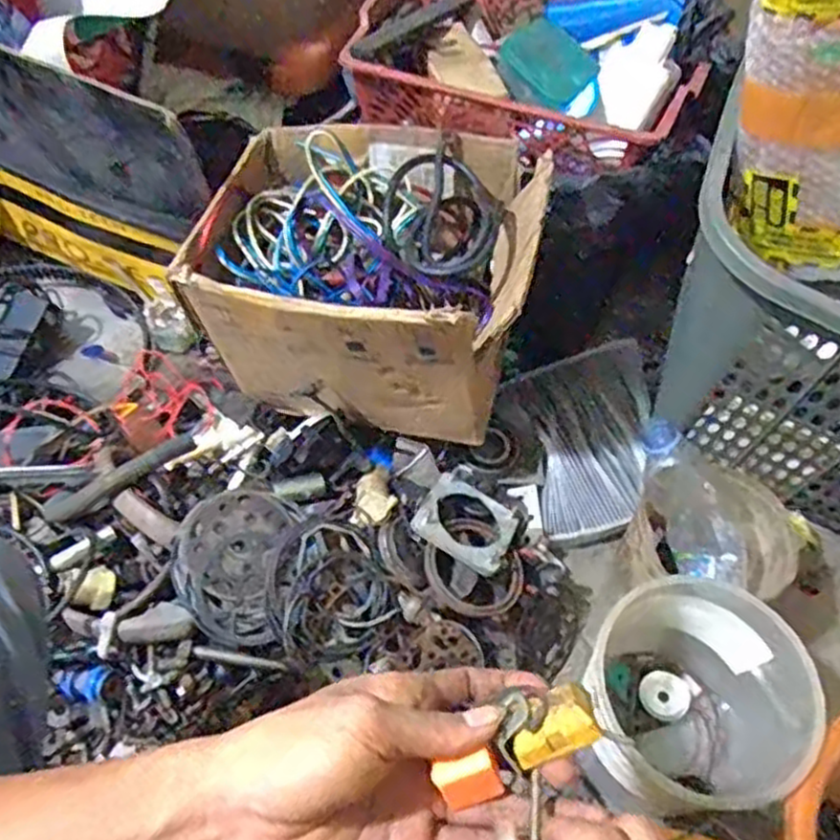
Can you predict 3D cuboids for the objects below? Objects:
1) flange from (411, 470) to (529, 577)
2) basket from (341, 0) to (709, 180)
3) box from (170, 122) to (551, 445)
[{"bbox_3d":[0.046,0.096,0.704,0.090,0.017,0.085,36,43,4],"label":"flange"},{"bbox_3d":[0.112,-0.391,0.790,0.353,0.087,0.272,22,58,11],"label":"basket"},{"bbox_3d":[-0.049,-0.139,0.742,0.296,0.189,0.238,12,57,5],"label":"box"}]

